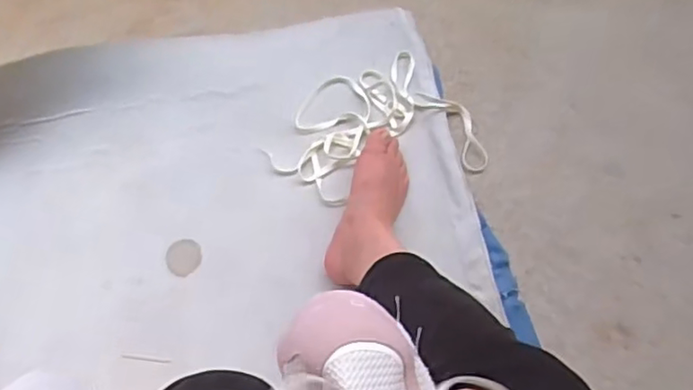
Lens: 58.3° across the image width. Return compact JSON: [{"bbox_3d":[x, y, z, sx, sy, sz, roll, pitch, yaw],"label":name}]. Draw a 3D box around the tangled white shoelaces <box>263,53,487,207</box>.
[{"bbox_3d":[0.031,-0.081,0.848,0.269,0.012,0.206,-24,68,-7],"label":"tangled white shoelaces"}]

